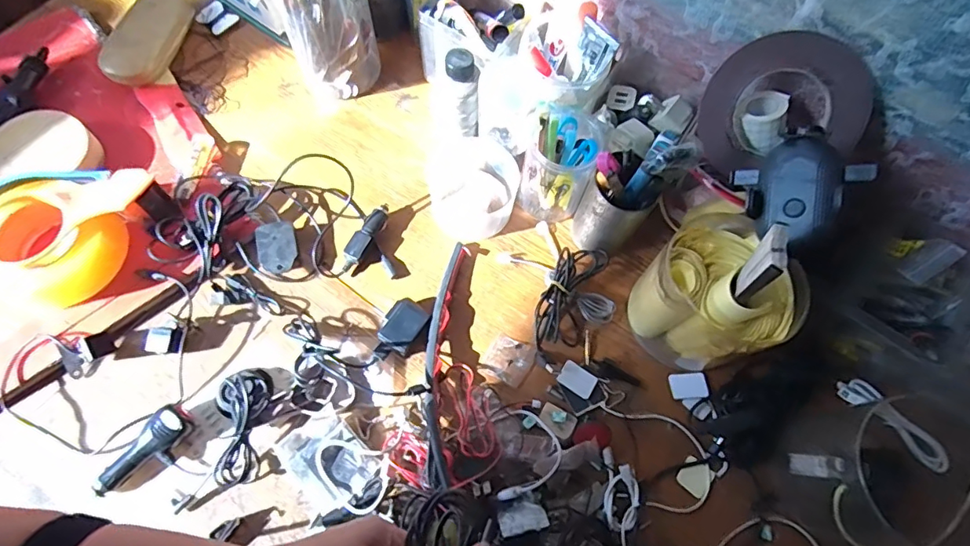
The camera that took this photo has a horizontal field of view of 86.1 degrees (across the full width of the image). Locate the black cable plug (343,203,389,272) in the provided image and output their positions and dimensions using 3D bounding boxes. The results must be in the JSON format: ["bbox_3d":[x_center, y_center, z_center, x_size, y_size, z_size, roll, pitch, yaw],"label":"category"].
[{"bbox_3d":[-0.131,-0.040,0.567,0.020,0.021,0.083,29,67,9],"label":"black cable plug"}]

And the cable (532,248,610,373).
[{"bbox_3d":[0.084,0.034,0.545,0.052,0.033,0.140,21,66,6],"label":"cable"}]

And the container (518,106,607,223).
[{"bbox_3d":[0.082,-0.113,0.556,0.067,0.127,0.072,1,66,-3],"label":"container"}]

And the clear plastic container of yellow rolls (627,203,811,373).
[{"bbox_3d":[0.217,0.023,0.513,0.118,0.113,0.135,-14,68,-10],"label":"clear plastic container of yellow rolls"}]

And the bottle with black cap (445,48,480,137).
[{"bbox_3d":[-0.023,-0.195,0.565,0.035,0.100,0.030,-2,67,-5],"label":"bottle with black cap"}]

